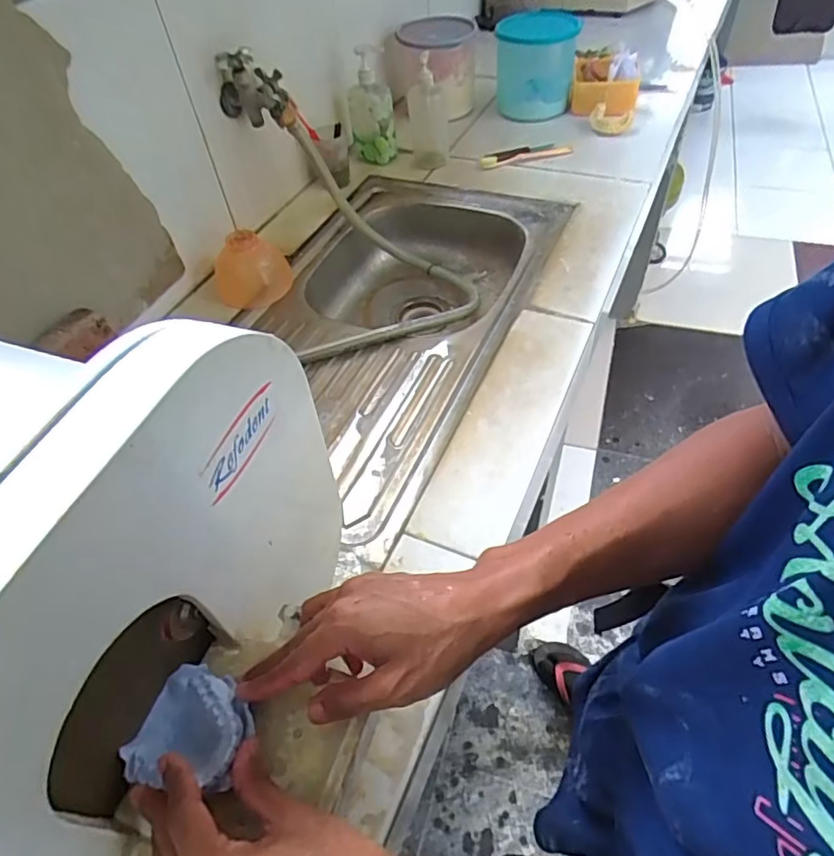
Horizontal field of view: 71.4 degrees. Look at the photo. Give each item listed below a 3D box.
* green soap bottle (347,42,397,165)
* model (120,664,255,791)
[{"bbox_3d":[-0.088,-0.618,1.118,0.085,0.197,0.106,-8,50,-1],"label":"green soap bottle"},{"bbox_3d":[-0.131,0.179,0.344,0.064,0.023,0.066,0,49,0],"label":"model"}]

